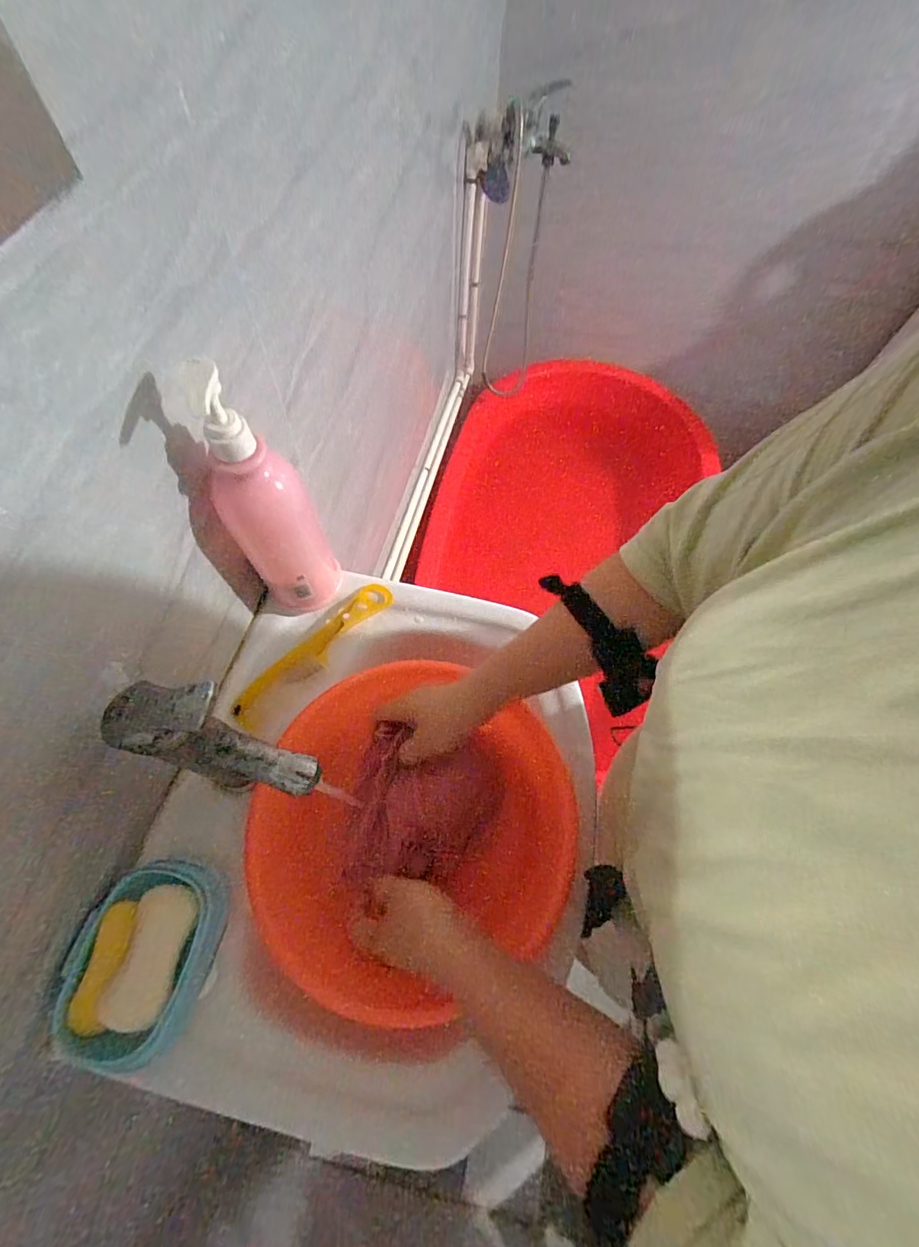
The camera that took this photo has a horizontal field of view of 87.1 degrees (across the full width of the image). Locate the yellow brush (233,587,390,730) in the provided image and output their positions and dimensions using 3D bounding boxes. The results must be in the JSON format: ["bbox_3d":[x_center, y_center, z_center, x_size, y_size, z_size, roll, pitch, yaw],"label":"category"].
[{"bbox_3d":[-0.158,0.029,0.527,0.037,0.018,0.206,39,67,15],"label":"yellow brush"}]

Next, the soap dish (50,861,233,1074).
[{"bbox_3d":[-0.242,0.256,0.371,0.092,0.030,0.126,11,63,2],"label":"soap dish"}]

